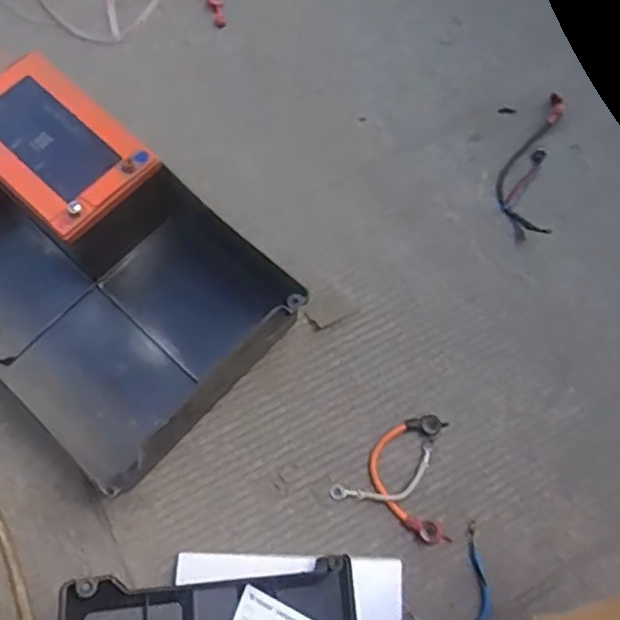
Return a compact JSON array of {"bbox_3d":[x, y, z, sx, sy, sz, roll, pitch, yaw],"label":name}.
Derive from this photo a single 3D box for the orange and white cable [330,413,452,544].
[{"bbox_3d":[0.081,0.130,0.510,0.095,0.008,0.094,24,72,6],"label":"orange and white cable"}]

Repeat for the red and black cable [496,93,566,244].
[{"bbox_3d":[0.216,-0.145,0.604,0.051,0.012,0.167,13,71,2],"label":"red and black cable"}]

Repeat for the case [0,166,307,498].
[{"bbox_3d":[-0.190,-0.033,0.513,0.311,0.084,0.225,38,74,11],"label":"case"}]

